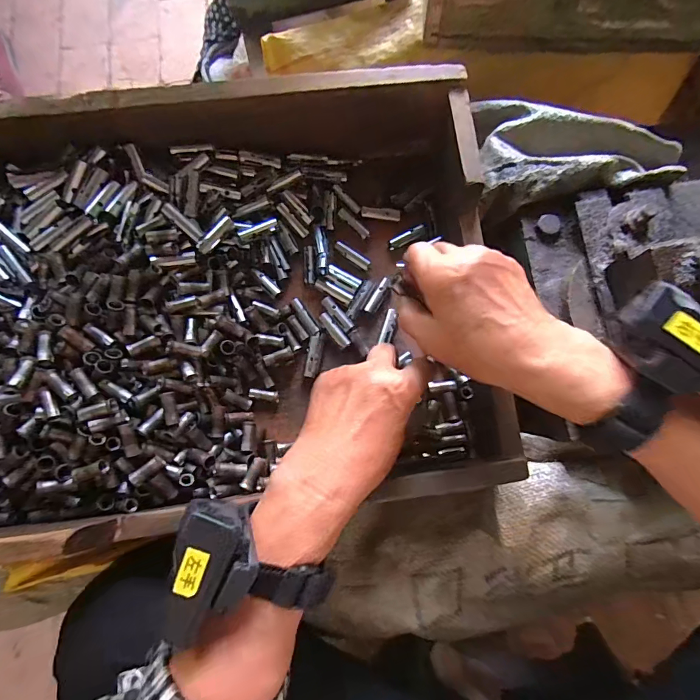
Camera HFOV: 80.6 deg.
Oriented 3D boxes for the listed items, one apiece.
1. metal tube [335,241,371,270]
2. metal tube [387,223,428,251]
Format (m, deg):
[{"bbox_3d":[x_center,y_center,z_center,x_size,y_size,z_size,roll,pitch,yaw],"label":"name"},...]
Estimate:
[{"bbox_3d":[0.002,-0.089,0.389,0.037,0.006,0.009,33,77,6],"label":"metal tube"},{"bbox_3d":[0.056,-0.106,0.391,0.039,0.014,0.013,-26,78,-8],"label":"metal tube"}]

